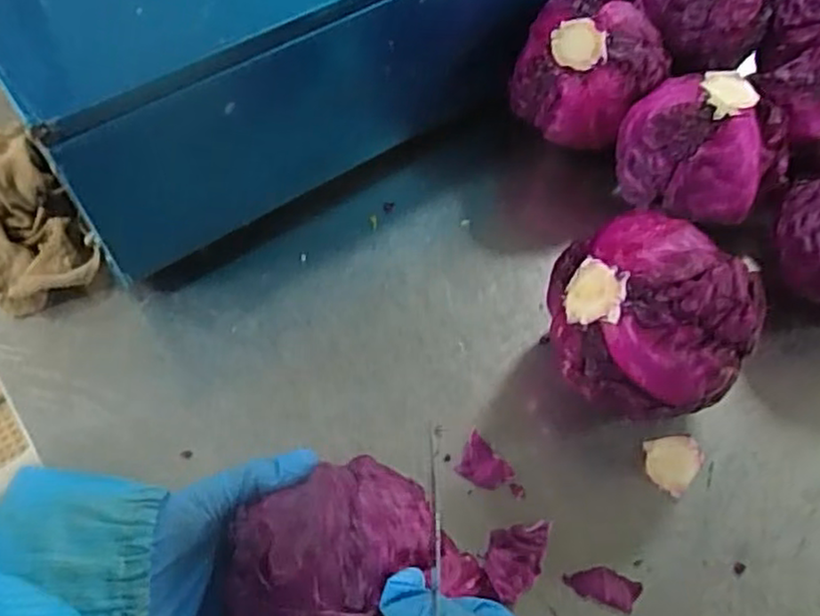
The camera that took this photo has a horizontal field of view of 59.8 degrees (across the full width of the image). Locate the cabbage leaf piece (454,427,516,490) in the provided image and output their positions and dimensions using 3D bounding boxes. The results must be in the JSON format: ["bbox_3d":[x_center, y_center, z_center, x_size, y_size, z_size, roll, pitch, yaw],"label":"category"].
[{"bbox_3d":[0.049,0.101,0.462,0.036,0.004,0.029,30,61,19],"label":"cabbage leaf piece"}]

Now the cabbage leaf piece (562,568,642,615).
[{"bbox_3d":[0.114,0.163,0.421,0.043,0.004,0.019,17,58,11],"label":"cabbage leaf piece"}]

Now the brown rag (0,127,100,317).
[{"bbox_3d":[-0.314,-0.071,0.550,0.089,0.065,0.167,-37,63,-22],"label":"brown rag"}]

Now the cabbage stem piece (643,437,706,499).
[{"bbox_3d":[0.169,0.097,0.461,0.034,0.008,0.039,38,64,23],"label":"cabbage stem piece"}]

